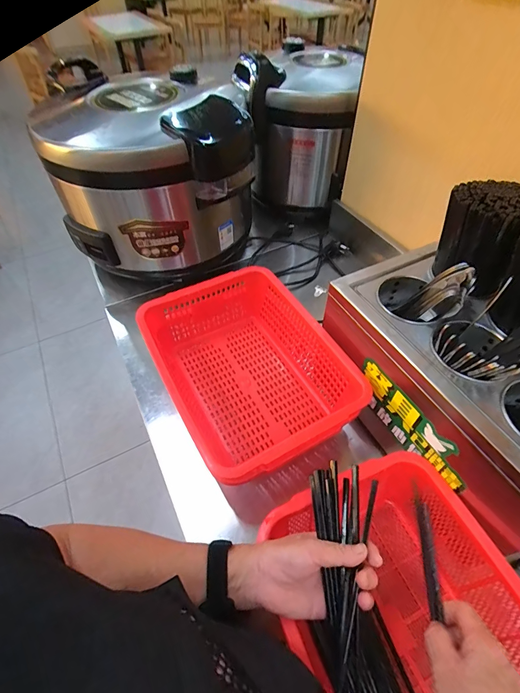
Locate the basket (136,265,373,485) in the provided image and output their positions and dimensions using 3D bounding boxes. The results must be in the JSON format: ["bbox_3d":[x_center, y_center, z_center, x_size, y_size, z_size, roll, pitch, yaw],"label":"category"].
[{"bbox_3d":[-0.018,0.037,0.596,0.265,0.116,0.343,-24,55,-17],"label":"basket"}]

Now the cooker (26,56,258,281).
[{"bbox_3d":[-0.267,-0.385,0.809,0.369,0.313,0.417,-24,55,-18],"label":"cooker"}]

